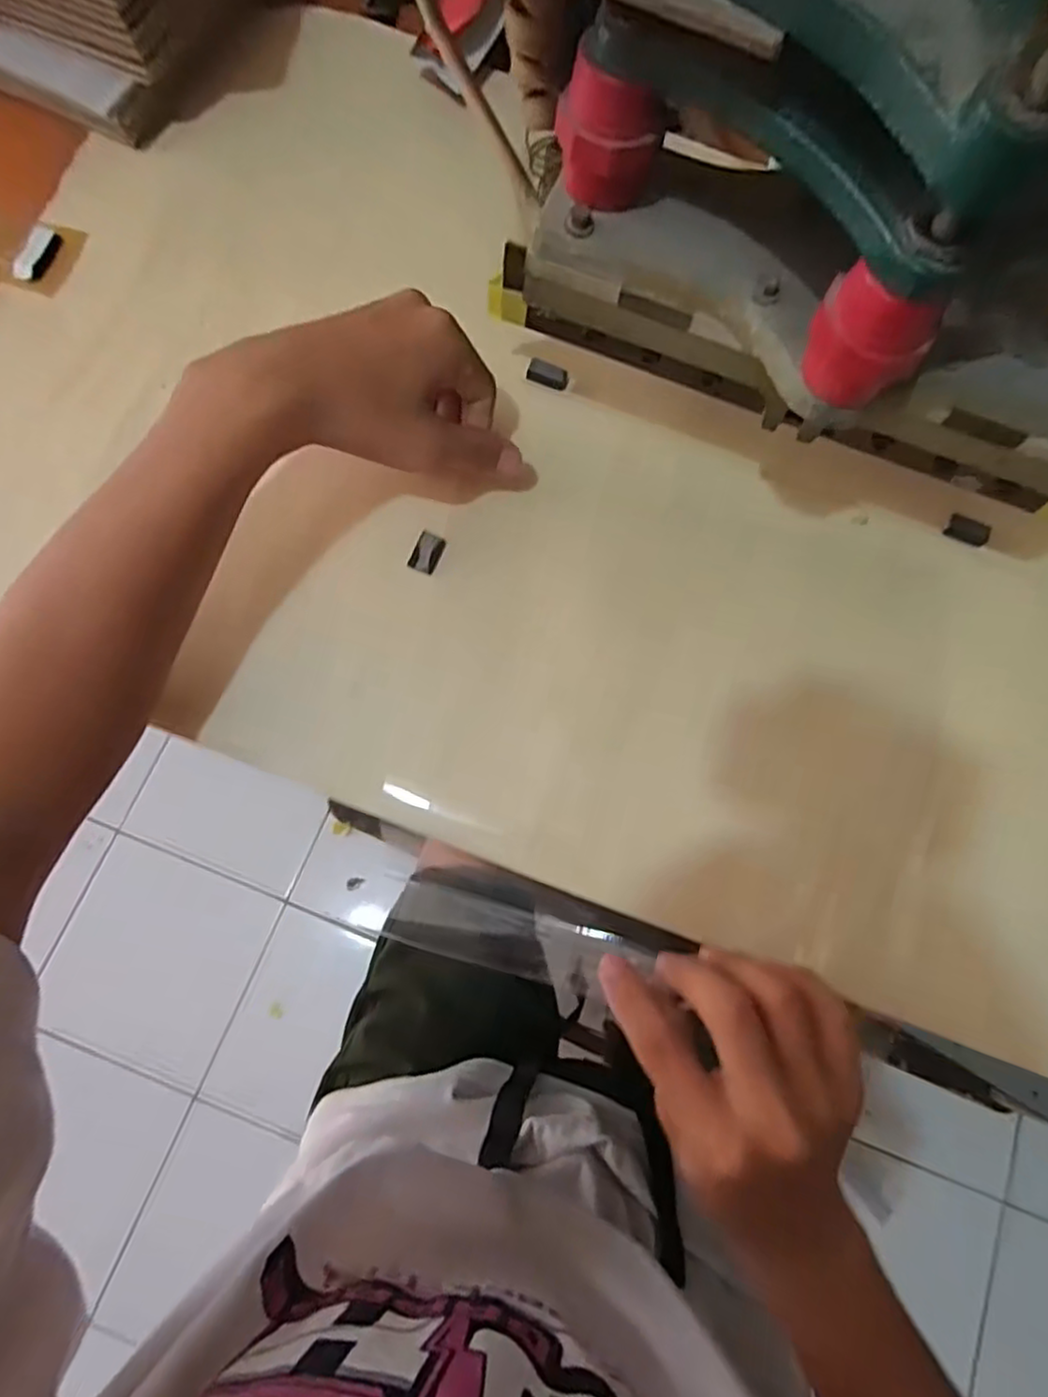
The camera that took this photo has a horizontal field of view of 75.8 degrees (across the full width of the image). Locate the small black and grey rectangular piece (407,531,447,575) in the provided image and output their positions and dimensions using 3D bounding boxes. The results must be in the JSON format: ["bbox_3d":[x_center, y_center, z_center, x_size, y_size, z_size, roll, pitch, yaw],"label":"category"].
[{"bbox_3d":[-0.054,-0.081,0.372,0.015,0.004,0.022,21,76,2],"label":"small black and grey rectangular piece"}]

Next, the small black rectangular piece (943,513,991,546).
[{"bbox_3d":[0.255,-0.097,0.386,0.023,0.007,0.013,22,77,3],"label":"small black rectangular piece"}]

